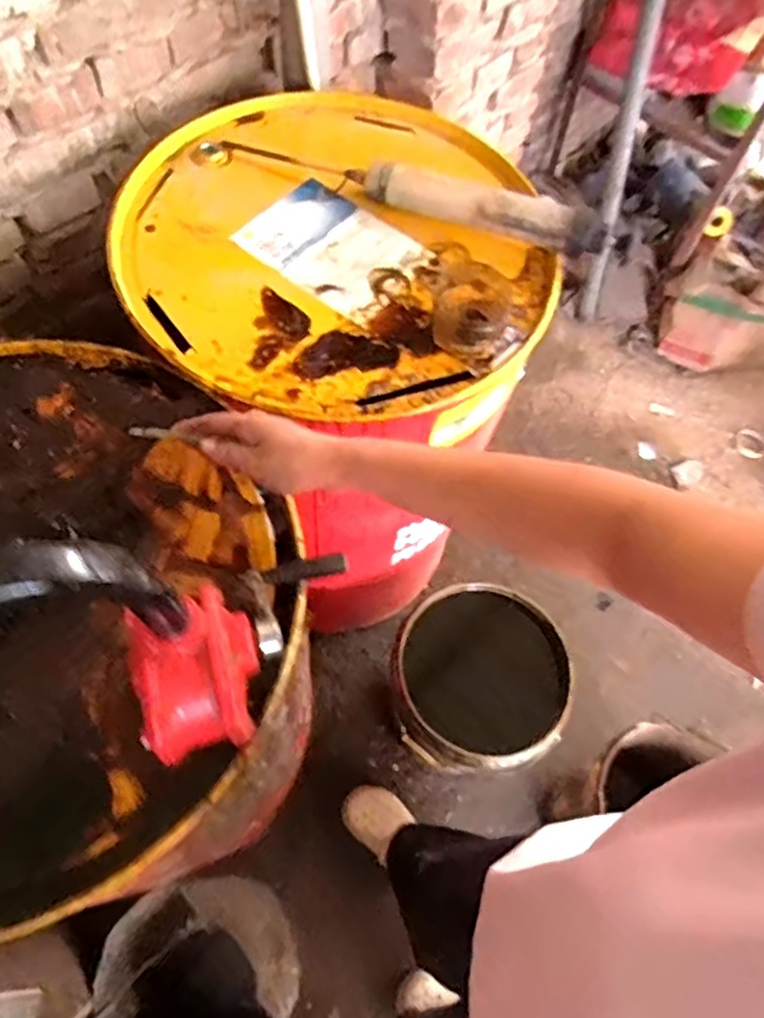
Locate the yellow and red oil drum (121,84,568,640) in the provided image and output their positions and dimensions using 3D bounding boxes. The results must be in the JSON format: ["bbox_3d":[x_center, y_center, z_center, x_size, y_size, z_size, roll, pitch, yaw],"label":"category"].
[{"bbox_3d":[-0.061,-0.152,1.211,0.536,0.934,0.559,1,63,-2],"label":"yellow and red oil drum"}]

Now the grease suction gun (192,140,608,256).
[{"bbox_3d":[0.122,-0.390,0.844,0.340,0.040,0.048,17,64,6],"label":"grease suction gun"}]

